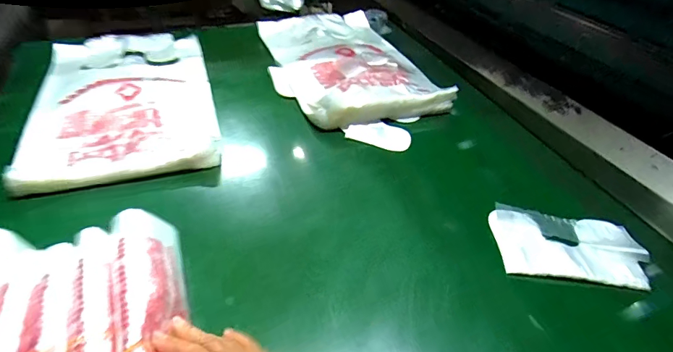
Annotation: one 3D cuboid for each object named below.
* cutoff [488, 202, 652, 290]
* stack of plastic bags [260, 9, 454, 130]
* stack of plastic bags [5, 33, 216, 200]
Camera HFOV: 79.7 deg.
[{"bbox_3d":[0.315,0.090,0.559,0.186,0.023,0.123,8,44,4],"label":"cutoff"},{"bbox_3d":[0.012,-0.266,0.897,0.321,0.048,0.481,-11,46,-16],"label":"stack of plastic bags"},{"bbox_3d":[-0.392,-0.159,0.758,0.292,0.028,0.484,-11,46,-16],"label":"stack of plastic bags"}]

